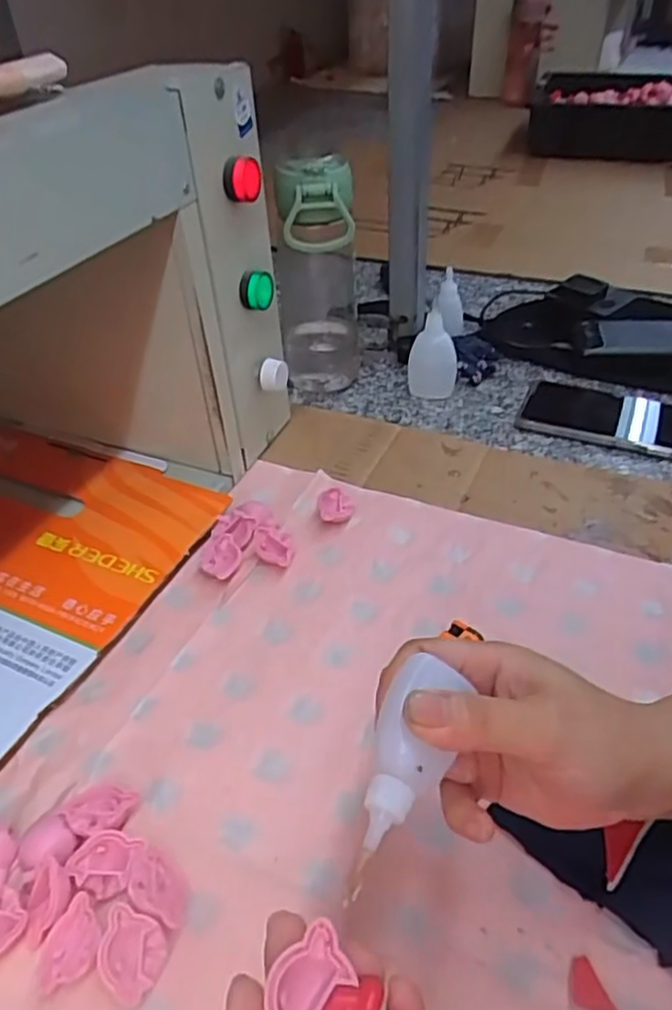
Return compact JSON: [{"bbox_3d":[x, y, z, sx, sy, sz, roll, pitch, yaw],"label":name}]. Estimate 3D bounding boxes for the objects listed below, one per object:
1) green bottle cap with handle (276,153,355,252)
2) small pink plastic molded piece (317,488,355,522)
[{"bbox_3d":[-0.017,-0.251,0.586,0.061,0.069,0.044,-7,44,-7],"label":"green bottle cap with handle"},{"bbox_3d":[0.000,0.001,0.547,0.026,0.013,0.032,-3,40,-4],"label":"small pink plastic molded piece"}]

